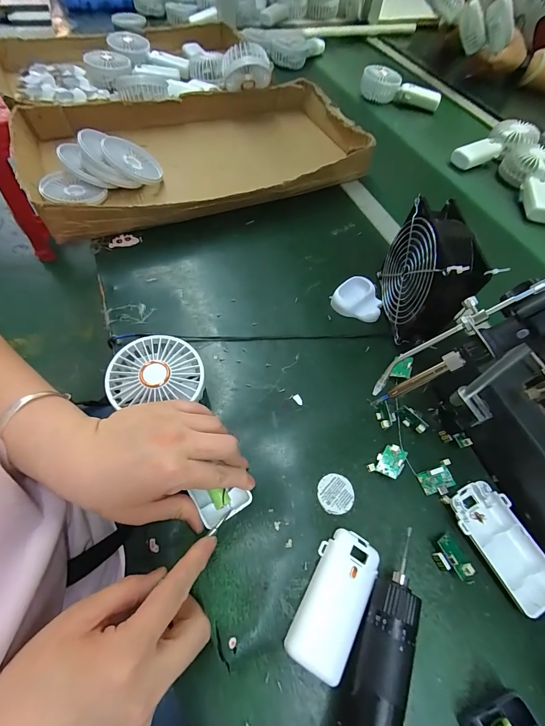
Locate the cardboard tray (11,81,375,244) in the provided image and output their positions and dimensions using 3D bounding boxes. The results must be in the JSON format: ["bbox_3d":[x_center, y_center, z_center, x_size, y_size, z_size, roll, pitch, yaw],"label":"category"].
[{"bbox_3d":[-0.109,-0.357,0.514,0.522,0.076,0.307,-20,64,-15],"label":"cardboard tray"}]

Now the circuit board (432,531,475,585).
[{"bbox_3d":[0.150,0.165,0.258,0.024,0.015,0.037,-17,63,-14],"label":"circuit board"}]

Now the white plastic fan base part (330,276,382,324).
[{"bbox_3d":[0.109,-0.084,0.399,0.061,0.015,0.059,17,60,5],"label":"white plastic fan base part"}]

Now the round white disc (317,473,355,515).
[{"bbox_3d":[0.058,0.119,0.282,0.033,0.004,0.033,2,60,-3],"label":"round white disc"}]

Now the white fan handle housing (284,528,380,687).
[{"bbox_3d":[0.049,0.181,0.240,0.044,0.017,0.092,29,62,12],"label":"white fan handle housing"}]

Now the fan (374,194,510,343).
[{"bbox_3d":[0.170,-0.099,0.351,0.059,0.116,0.123,1,60,-1],"label":"fan"}]

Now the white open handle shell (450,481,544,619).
[{"bbox_3d":[0.196,0.154,0.264,0.049,0.015,0.094,-22,64,-16],"label":"white open handle shell"}]

